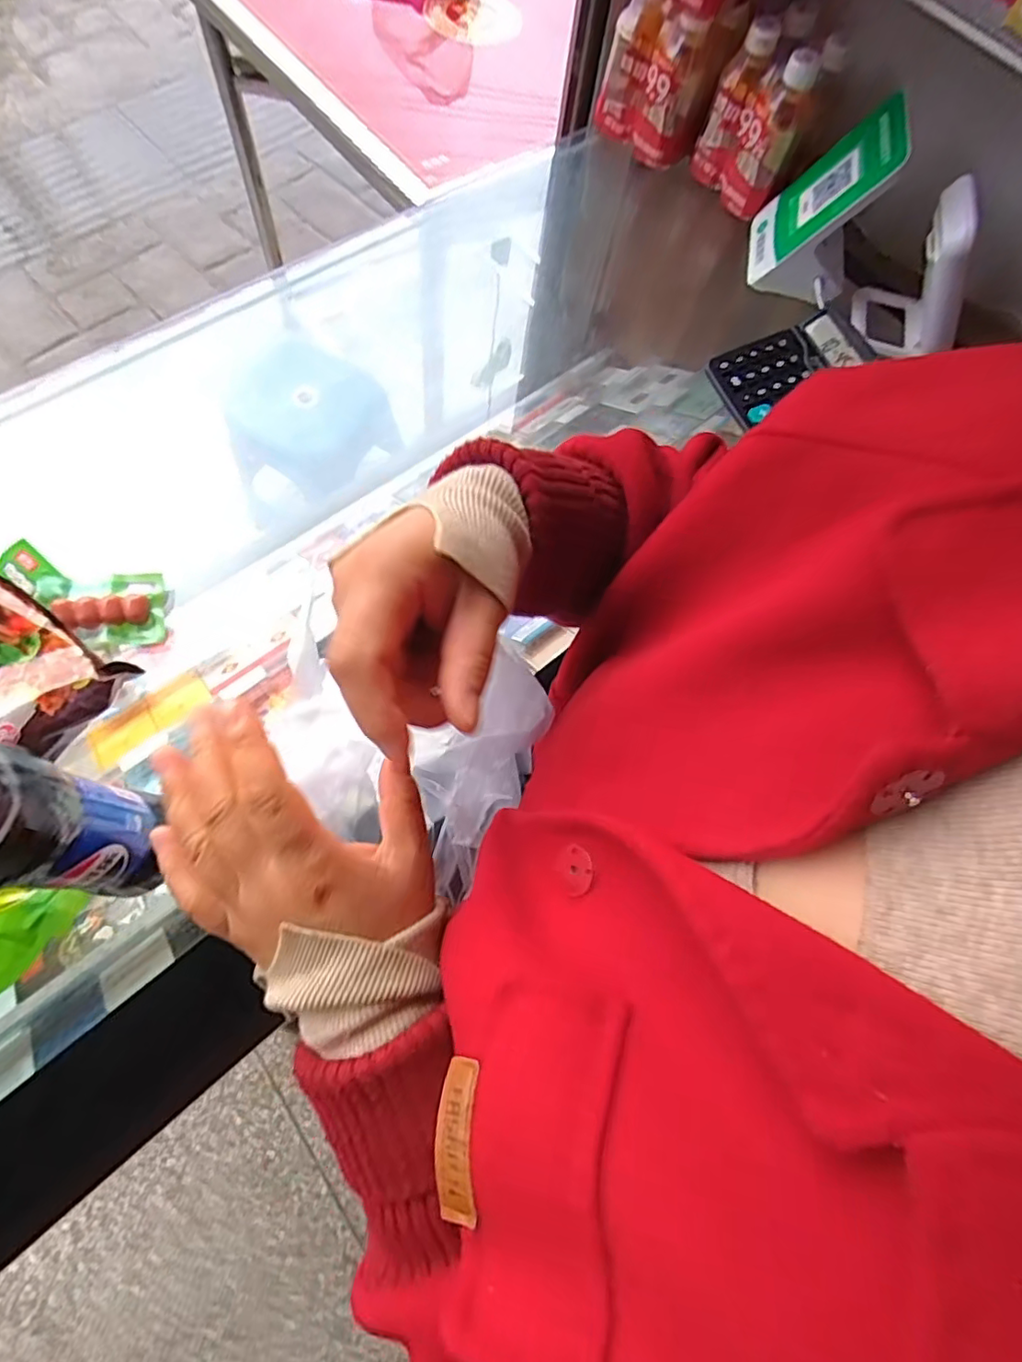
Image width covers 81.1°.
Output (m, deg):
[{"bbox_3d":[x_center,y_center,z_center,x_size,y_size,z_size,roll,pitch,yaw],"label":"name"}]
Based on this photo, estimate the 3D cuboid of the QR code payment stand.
[{"bbox_3d":[0.329,-0.510,0.626,0.097,0.137,0.128,18,70,0],"label":"QR code payment stand"}]

